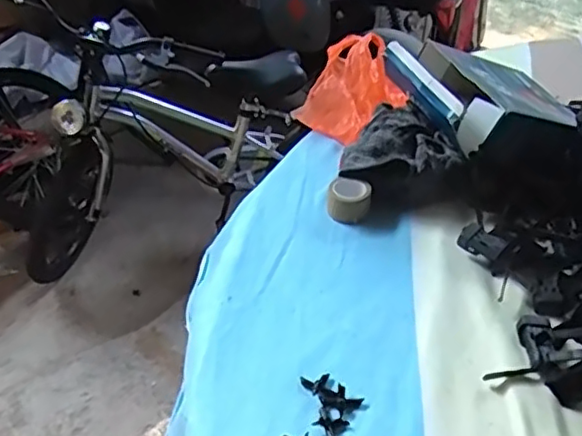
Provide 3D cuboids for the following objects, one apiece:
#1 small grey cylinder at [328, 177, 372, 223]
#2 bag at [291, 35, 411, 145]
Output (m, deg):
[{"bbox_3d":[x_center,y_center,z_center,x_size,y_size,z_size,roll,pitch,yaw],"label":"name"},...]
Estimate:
[{"bbox_3d":[0.051,-0.015,0.544,0.036,0.025,0.036,3,39,5],"label":"small grey cylinder"},{"bbox_3d":[0.066,-0.140,0.672,0.112,0.054,0.158,9,40,12],"label":"bag"}]

